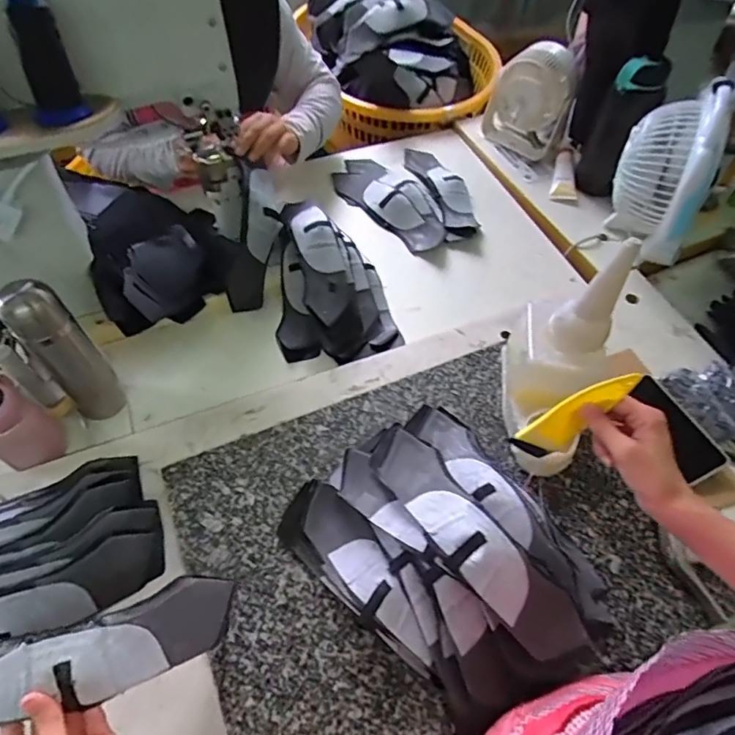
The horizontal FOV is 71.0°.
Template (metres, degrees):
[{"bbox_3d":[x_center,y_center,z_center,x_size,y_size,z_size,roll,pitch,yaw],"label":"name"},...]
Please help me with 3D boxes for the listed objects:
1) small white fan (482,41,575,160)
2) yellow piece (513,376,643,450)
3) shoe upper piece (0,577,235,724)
[{"bbox_3d":[0.329,-0.543,1.051,0.163,0.176,0.098,18,58,9],"label":"small white fan"},{"bbox_3d":[0.216,0.046,0.520,0.124,0.008,0.043,-42,92,19],"label":"yellow piece"},{"bbox_3d":[-0.275,0.265,0.473,0.293,0.053,0.080,-7,57,-19],"label":"shoe upper piece"}]

